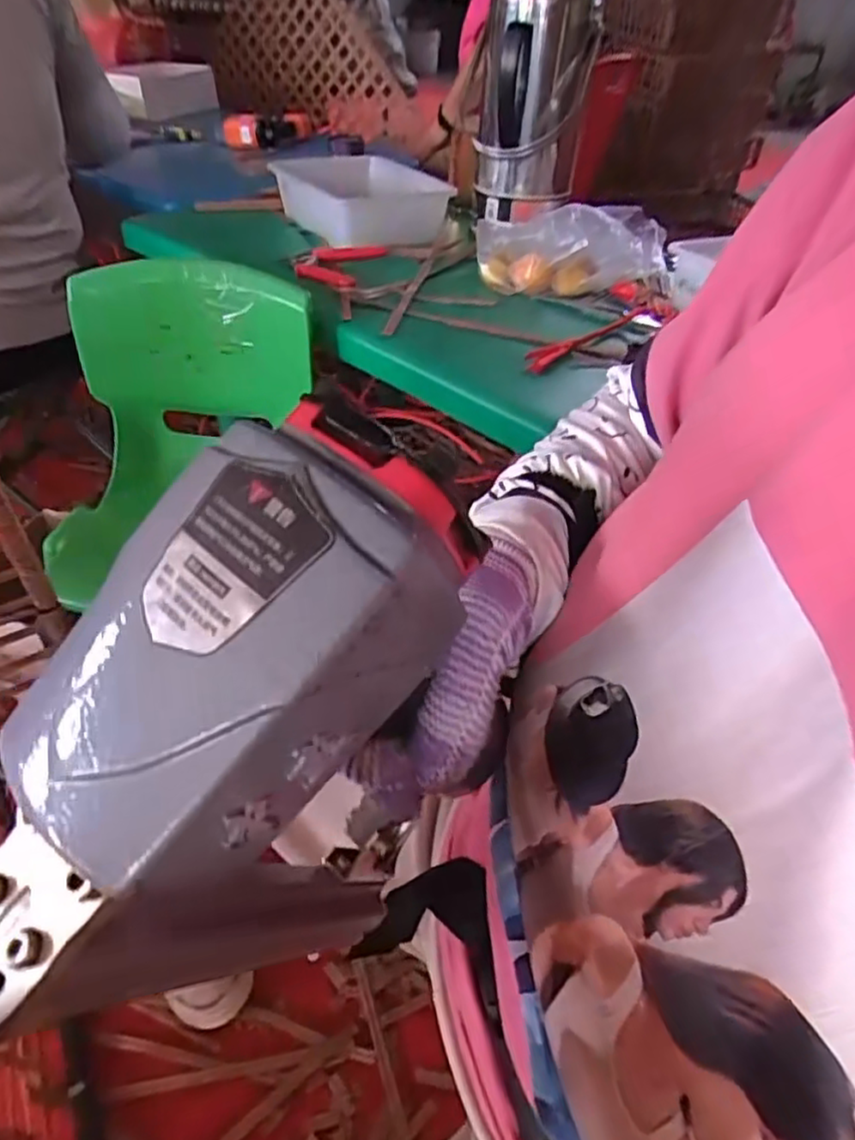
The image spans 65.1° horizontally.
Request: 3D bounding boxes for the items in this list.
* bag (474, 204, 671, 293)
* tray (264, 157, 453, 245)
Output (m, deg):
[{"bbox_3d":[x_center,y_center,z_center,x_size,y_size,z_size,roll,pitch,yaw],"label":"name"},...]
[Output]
[{"bbox_3d":[0.202,-0.421,0.877,0.254,0.097,0.128,-3,43,-7],"label":"bag"},{"bbox_3d":[-0.101,-0.588,1.043,0.211,0.063,0.246,-19,47,-22],"label":"tray"}]

